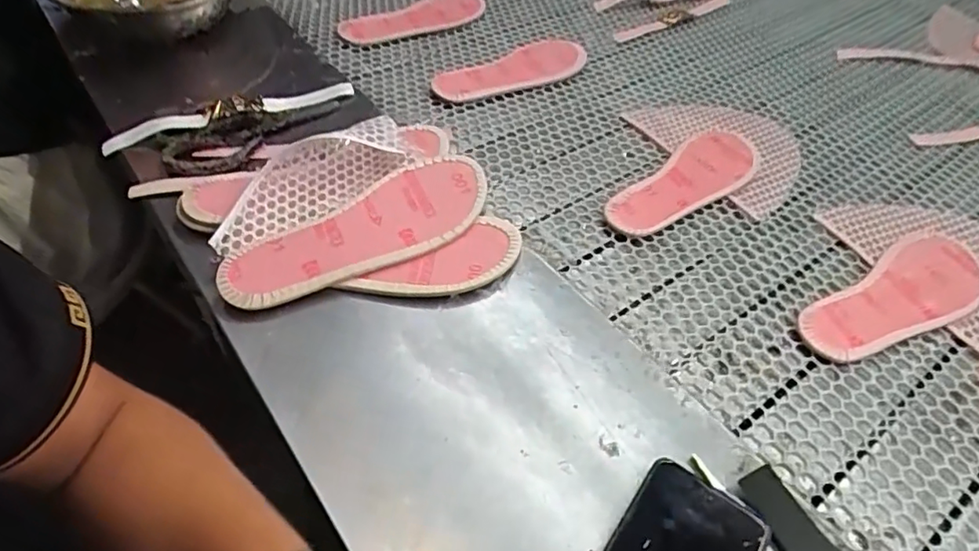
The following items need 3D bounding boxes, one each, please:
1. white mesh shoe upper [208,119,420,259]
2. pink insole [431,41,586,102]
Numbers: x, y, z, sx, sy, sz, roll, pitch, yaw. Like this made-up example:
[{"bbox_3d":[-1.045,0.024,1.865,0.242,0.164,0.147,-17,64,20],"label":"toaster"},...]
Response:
[{"bbox_3d":[-0.156,-0.086,0.506,0.192,0.039,0.083,-26,57,-22],"label":"white mesh shoe upper"},{"bbox_3d":[0.029,-0.260,0.719,0.223,0.012,0.086,-21,52,-19],"label":"pink insole"}]

